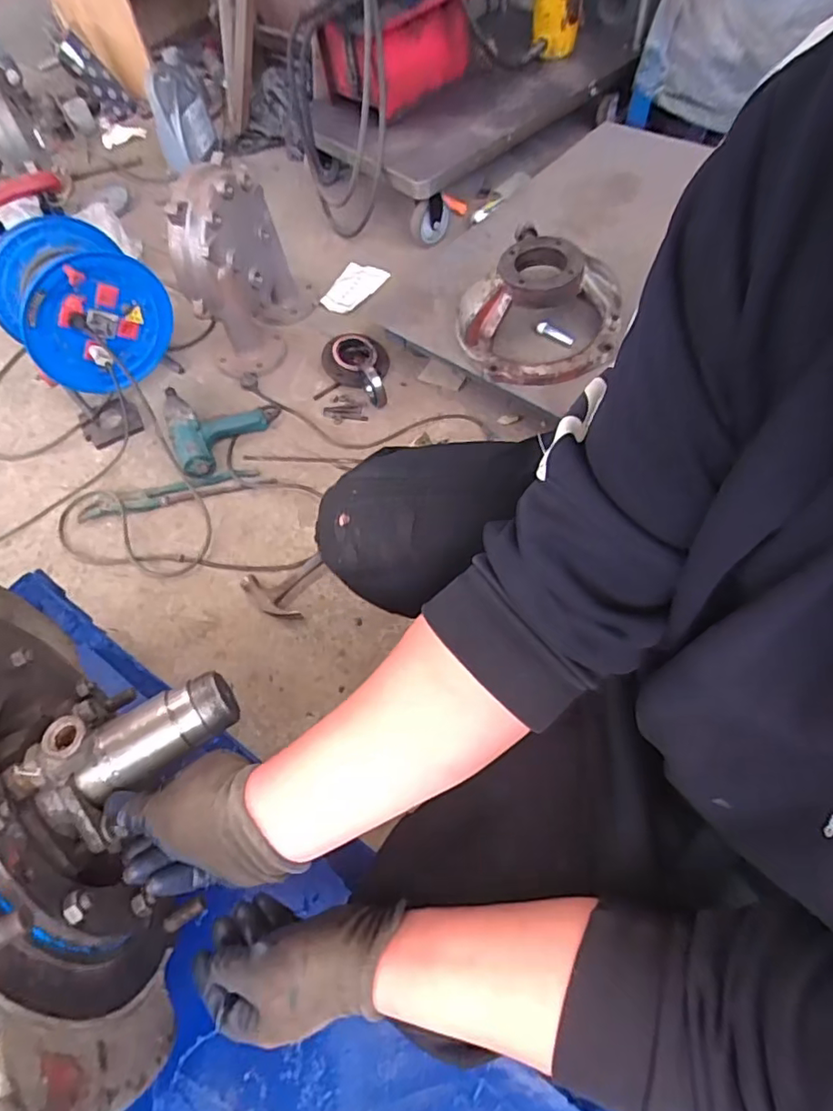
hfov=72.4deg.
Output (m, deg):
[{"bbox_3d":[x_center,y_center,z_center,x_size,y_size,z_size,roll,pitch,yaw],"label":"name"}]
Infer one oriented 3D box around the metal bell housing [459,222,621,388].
[{"bbox_3d":[0.248,-0.486,1.129,0.290,0.150,0.276,-3,60,5],"label":"metal bell housing"}]

